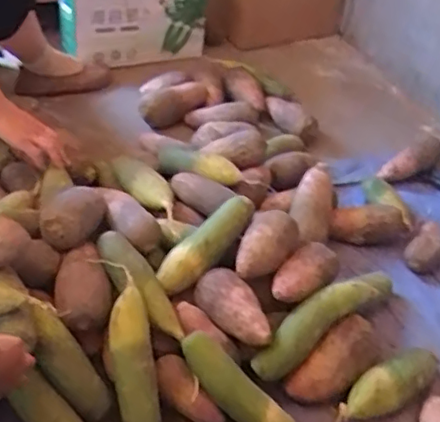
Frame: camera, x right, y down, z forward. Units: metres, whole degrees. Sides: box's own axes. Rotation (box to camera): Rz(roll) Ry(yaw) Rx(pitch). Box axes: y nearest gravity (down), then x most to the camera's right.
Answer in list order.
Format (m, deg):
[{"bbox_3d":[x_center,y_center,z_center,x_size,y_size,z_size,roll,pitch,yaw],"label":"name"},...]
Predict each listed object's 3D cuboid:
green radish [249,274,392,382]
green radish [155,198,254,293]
[{"bbox_3d":[0.151,0.156,0.891,0.259,0.046,0.059,-32,53,-20],"label":"green radish"},{"bbox_3d":[-0.021,0.049,0.930,0.191,0.051,0.052,-44,58,-13],"label":"green radish"}]

